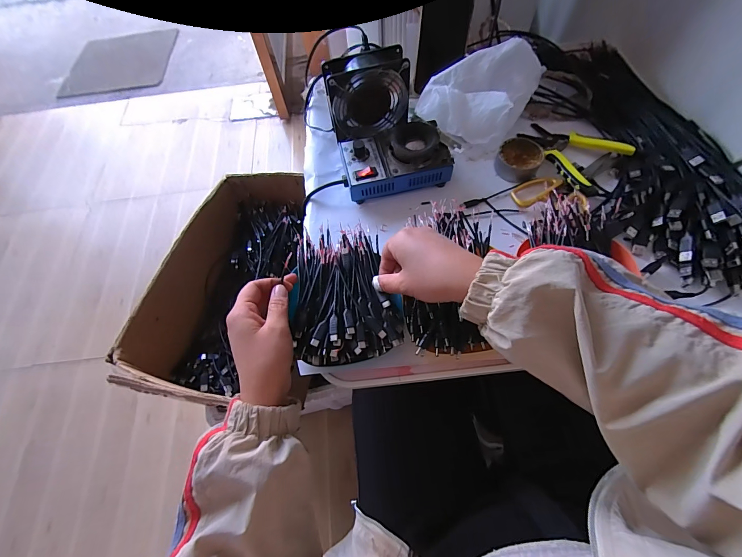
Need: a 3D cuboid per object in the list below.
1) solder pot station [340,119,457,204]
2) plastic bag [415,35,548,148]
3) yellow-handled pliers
[{"bbox_3d":[0.035,-0.178,0.492,0.150,0.062,0.096,-12,64,-2],"label":"solder pot station"},{"bbox_3d":[0.164,-0.293,0.515,0.143,0.088,0.122,36,72,18],"label":"plastic bag"},{"bbox_3d":[0.293,-0.192,0.502,0.112,0.032,0.147,-38,68,-14],"label":"yellow-handled pliers"}]

